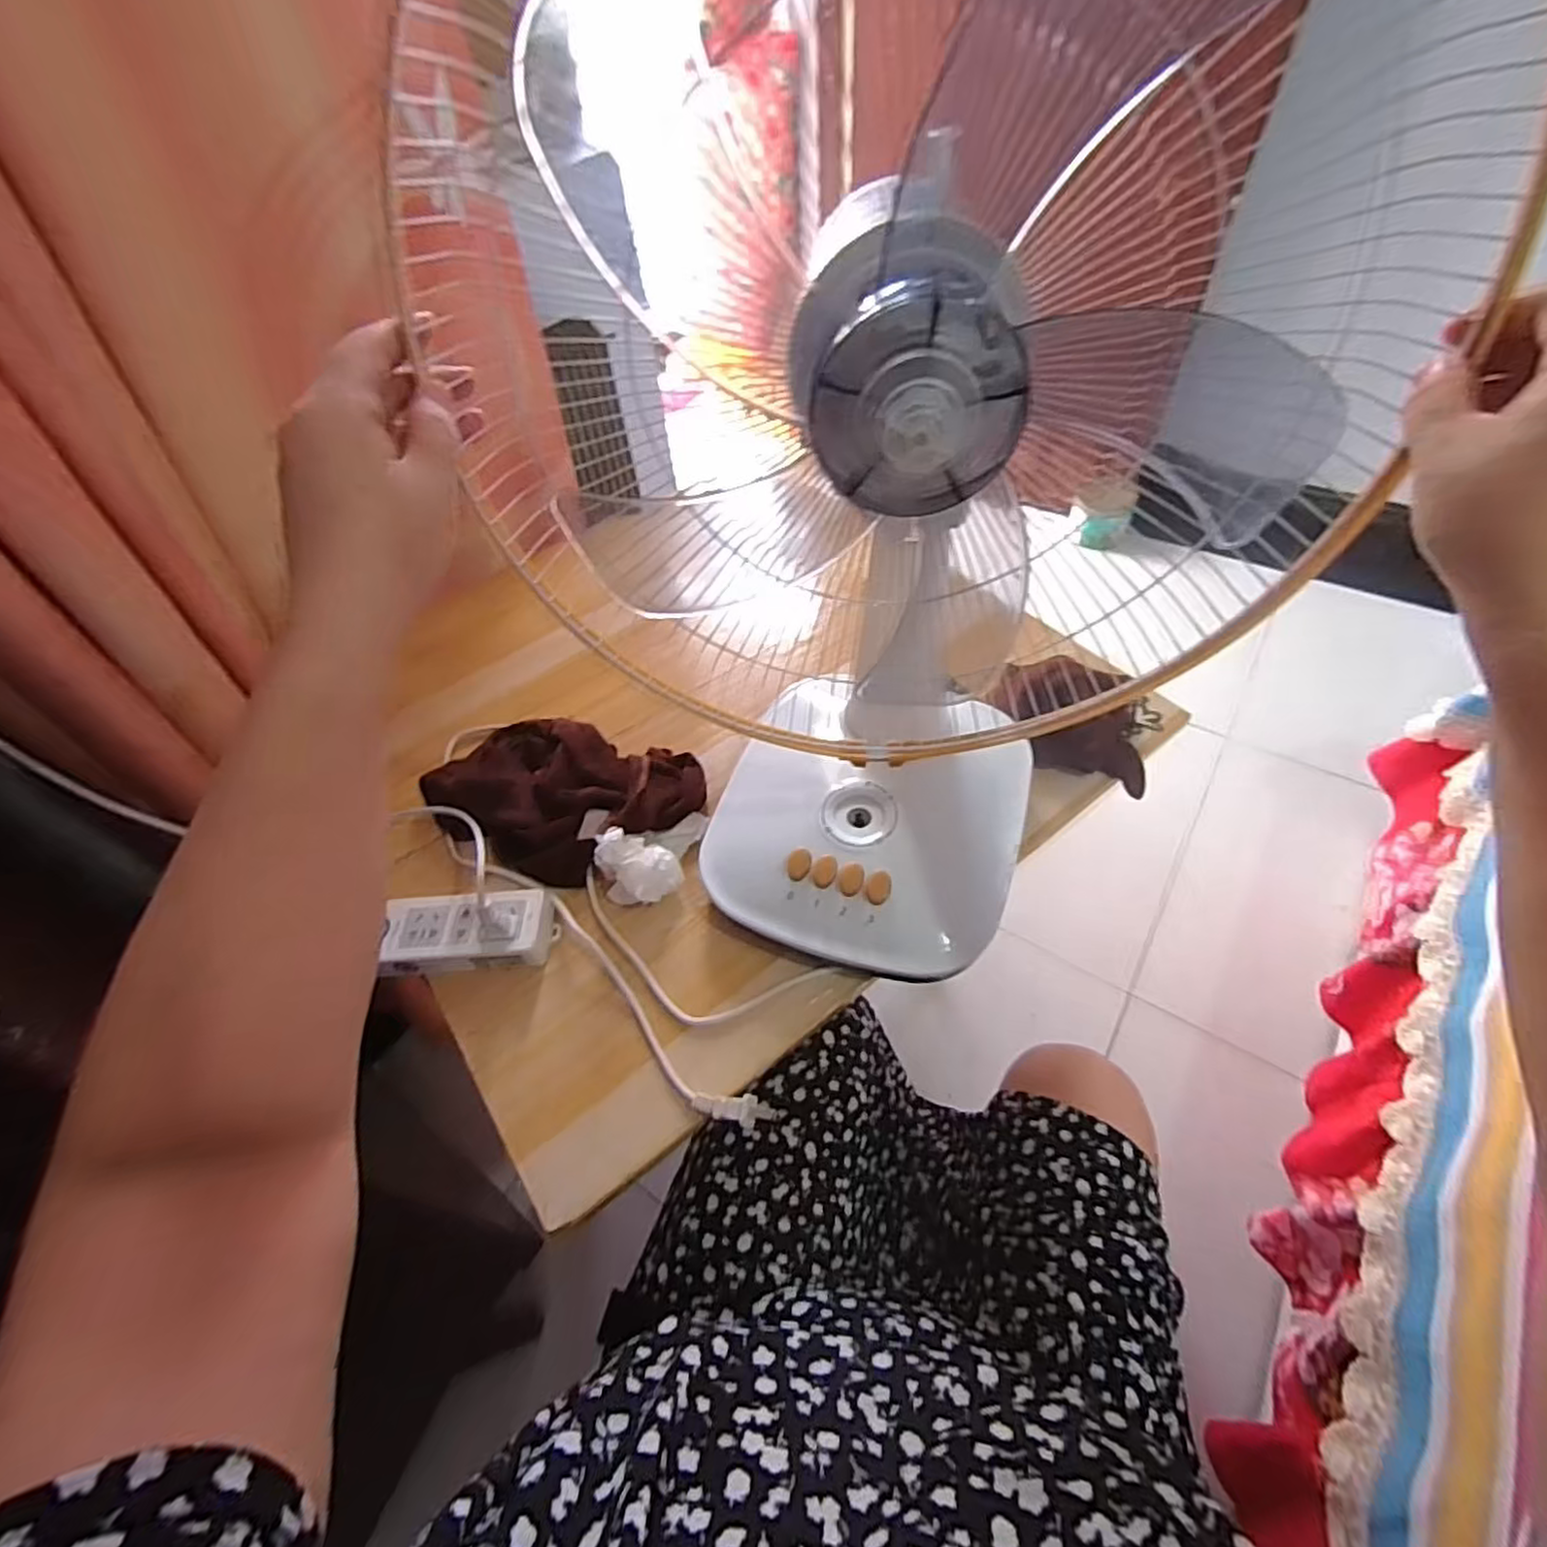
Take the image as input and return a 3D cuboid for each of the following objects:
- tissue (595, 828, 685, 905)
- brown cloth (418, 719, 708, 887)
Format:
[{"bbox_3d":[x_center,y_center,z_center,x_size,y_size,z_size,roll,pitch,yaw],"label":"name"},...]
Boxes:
[{"bbox_3d":[-0.111,0.077,0.575,0.060,0.058,0.057,-22,53,-12],"label":"tissue"},{"bbox_3d":[-0.198,0.010,0.633,0.238,0.061,0.158,18,55,19],"label":"brown cloth"}]

